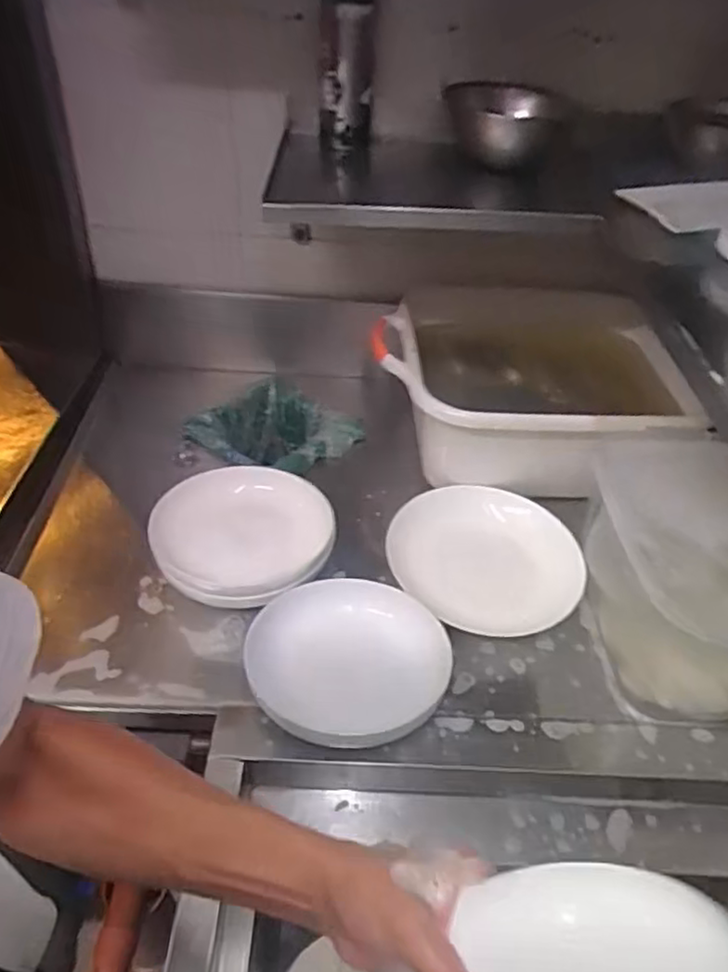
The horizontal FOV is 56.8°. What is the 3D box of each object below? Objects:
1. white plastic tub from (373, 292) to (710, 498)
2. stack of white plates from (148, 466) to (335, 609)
[{"bbox_3d":[0.242,-0.138,0.988,0.434,0.162,0.305,7,43,1],"label":"white plastic tub"},{"bbox_3d":[-0.147,0.051,0.846,0.211,0.035,0.208,6,43,0],"label":"stack of white plates"}]

